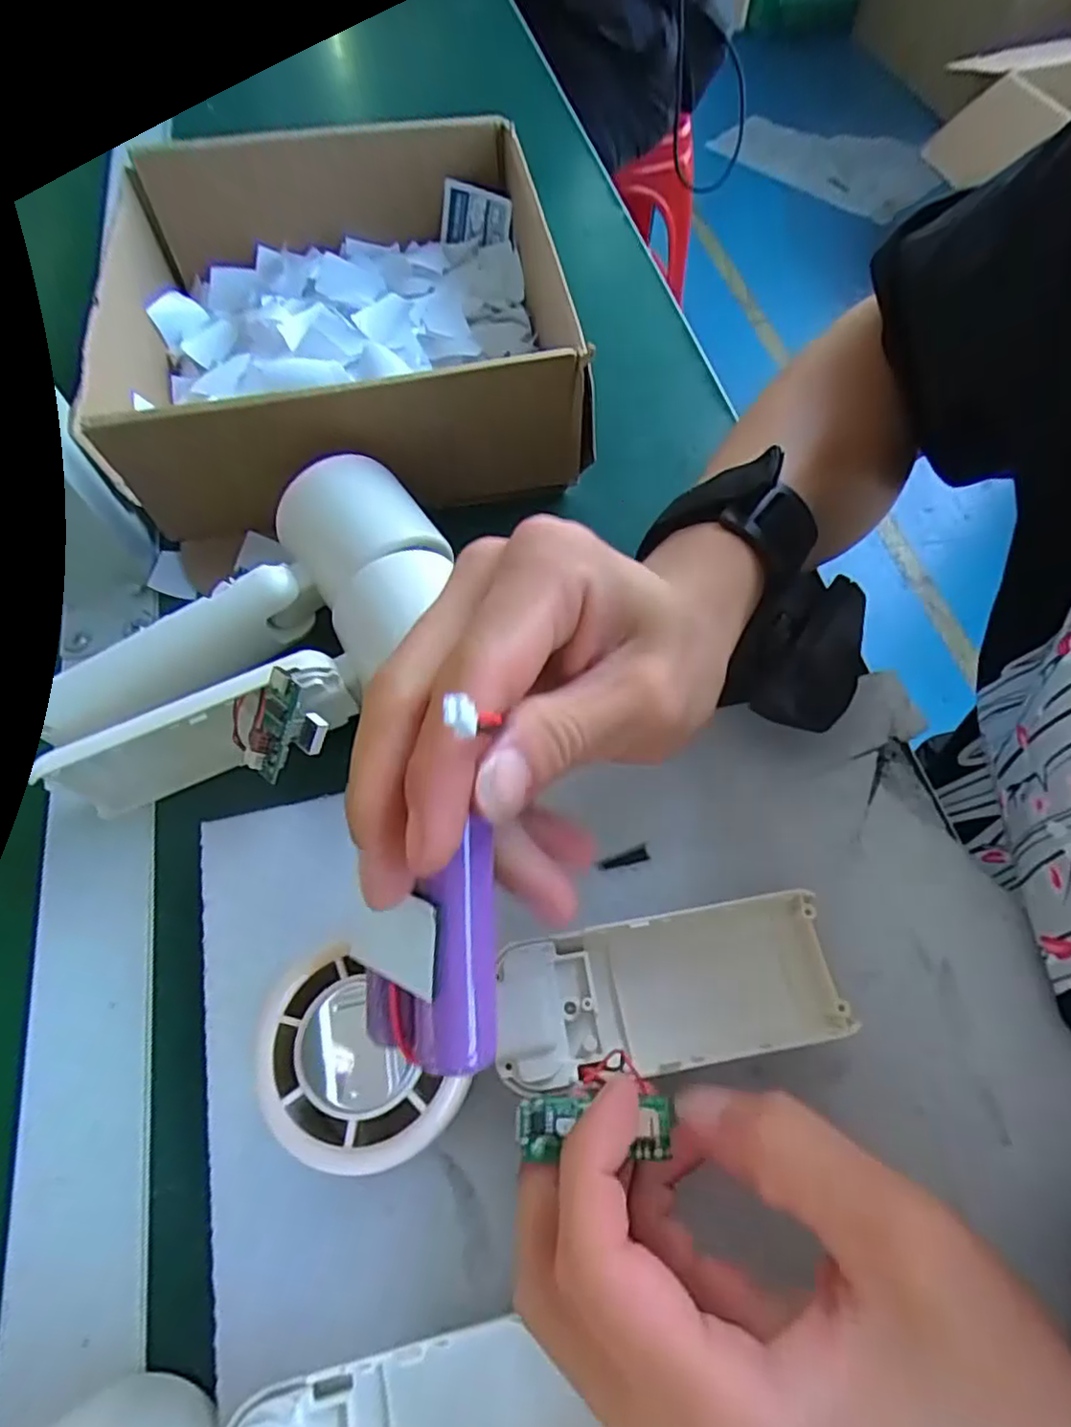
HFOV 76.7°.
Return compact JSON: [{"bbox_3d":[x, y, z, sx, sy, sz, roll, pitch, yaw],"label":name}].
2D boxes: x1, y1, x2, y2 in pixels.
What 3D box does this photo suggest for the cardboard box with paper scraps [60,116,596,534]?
[{"bbox_3d":[-0.094,-0.197,0.342,0.199,0.075,0.205,-11,63,-4],"label":"cardboard box with paper scraps"}]

